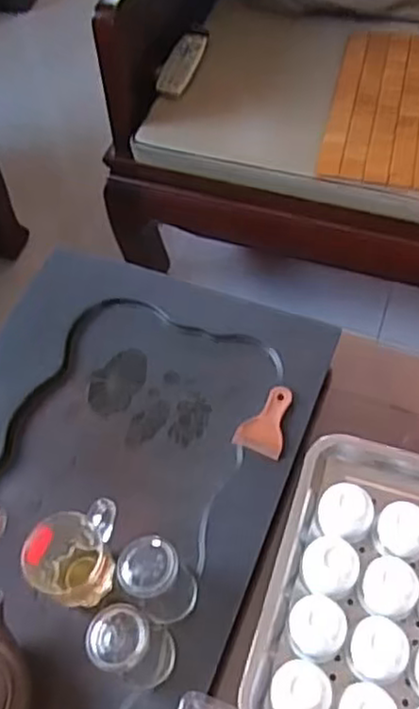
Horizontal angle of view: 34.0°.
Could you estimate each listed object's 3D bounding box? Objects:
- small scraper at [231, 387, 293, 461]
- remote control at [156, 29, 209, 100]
[{"bbox_3d":[0.060,0.066,0.700,0.048,0.010,0.074,20,63,14],"label":"small scraper"},{"bbox_3d":[-0.046,-0.514,1.205,0.061,0.014,0.161,12,62,10],"label":"remote control"}]

